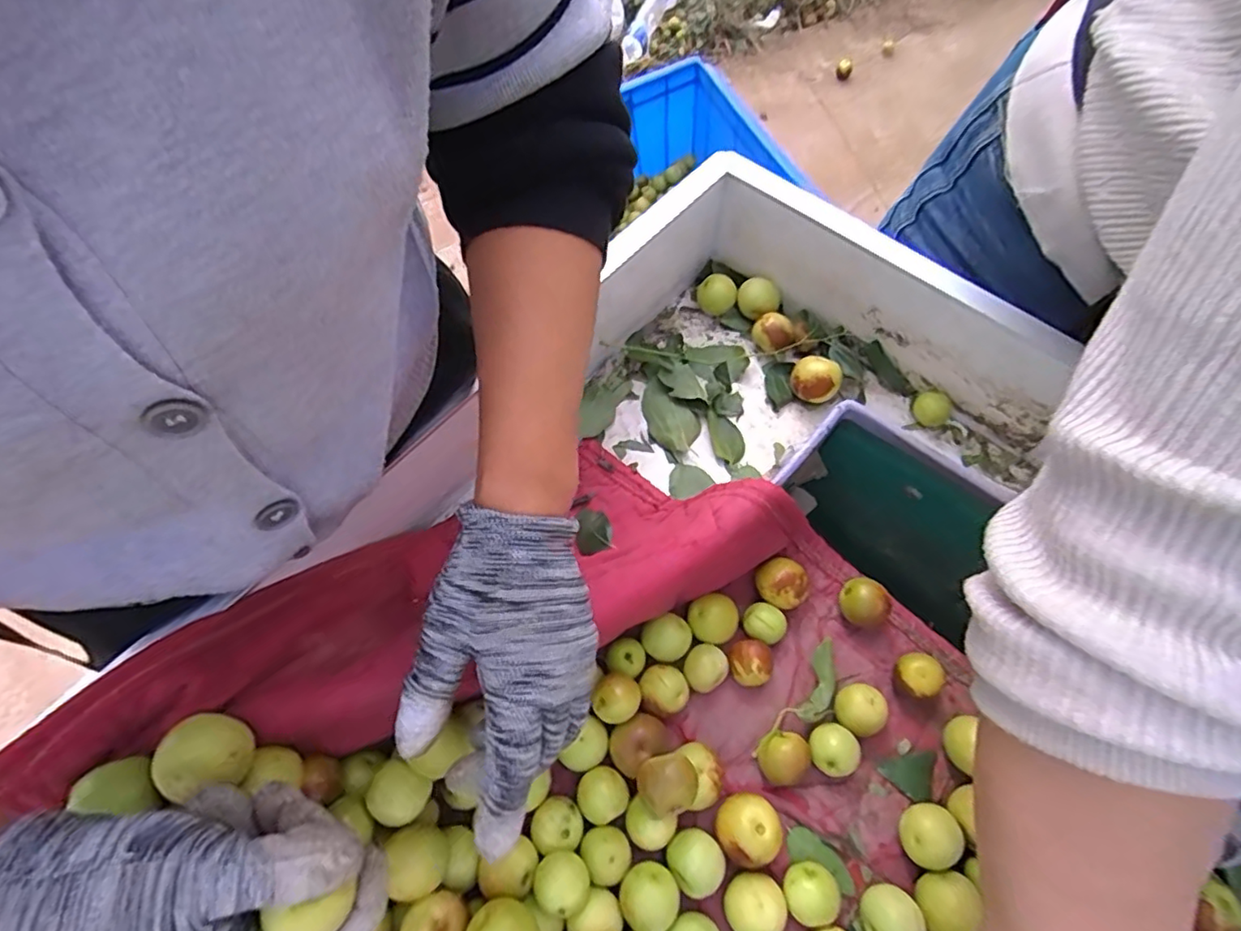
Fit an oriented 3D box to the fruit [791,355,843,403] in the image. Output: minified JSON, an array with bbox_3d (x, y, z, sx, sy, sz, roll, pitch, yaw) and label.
[{"bbox_3d":[0.162,-0.069,0.505,0.040,0.033,0.034,26,71,13],"label":"fruit"}]

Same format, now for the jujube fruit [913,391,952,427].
[{"bbox_3d":[0.260,-0.048,0.500,0.029,0.023,0.023,40,75,18],"label":"jujube fruit"}]

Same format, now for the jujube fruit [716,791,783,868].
[{"bbox_3d":[0.074,0.214,0.357,0.035,0.036,0.035,-1,67,3],"label":"jujube fruit"}]

